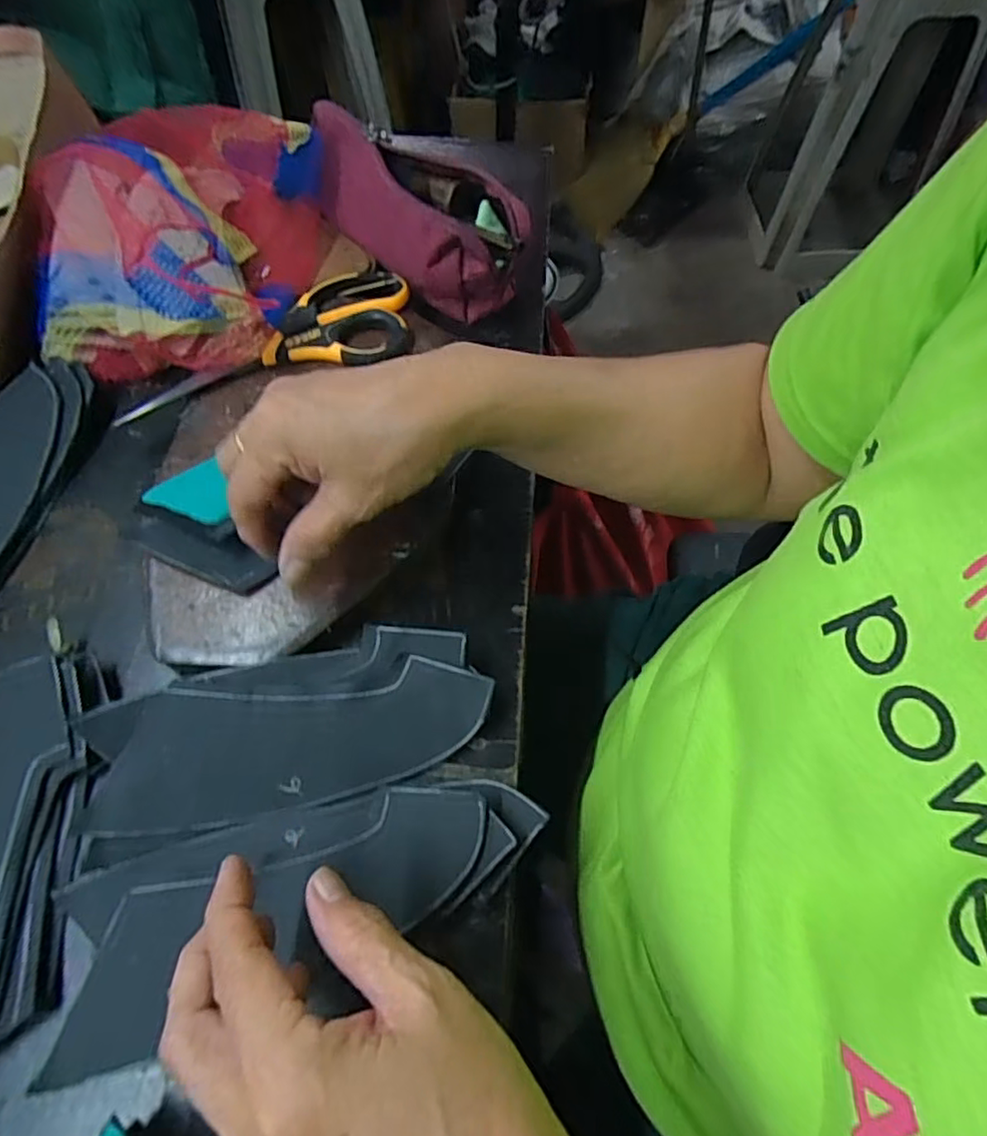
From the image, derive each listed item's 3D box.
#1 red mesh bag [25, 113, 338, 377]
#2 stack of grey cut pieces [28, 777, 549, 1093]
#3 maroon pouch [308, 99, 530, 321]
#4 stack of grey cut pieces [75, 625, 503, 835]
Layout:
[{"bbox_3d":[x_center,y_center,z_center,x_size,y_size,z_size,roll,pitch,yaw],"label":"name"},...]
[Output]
[{"bbox_3d":[-0.227,-0.253,0.461,0.189,0.072,0.255,4,62,3],"label":"red mesh bag"},{"bbox_3d":[-0.080,0.143,0.276,0.204,0.016,0.076,-16,63,-9],"label":"stack of grey cut pieces"},{"bbox_3d":[-0.062,-0.269,0.468,0.086,0.068,0.211,-33,66,-16],"label":"maroon pouch"},{"bbox_3d":[-0.096,0.078,0.309,0.181,0.022,0.071,-14,62,-7],"label":"stack of grey cut pieces"}]

